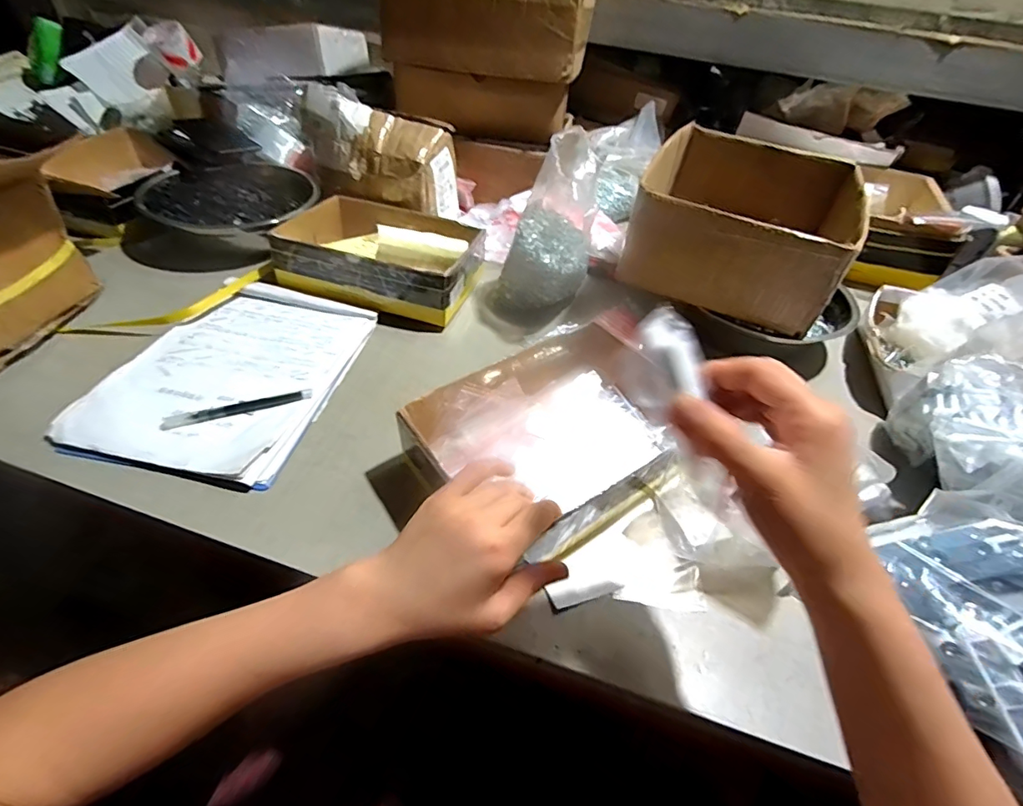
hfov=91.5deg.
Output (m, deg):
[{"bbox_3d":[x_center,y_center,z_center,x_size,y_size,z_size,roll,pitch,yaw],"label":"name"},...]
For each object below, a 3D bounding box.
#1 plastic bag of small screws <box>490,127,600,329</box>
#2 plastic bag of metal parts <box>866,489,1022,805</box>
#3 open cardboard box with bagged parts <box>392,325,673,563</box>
[{"bbox_3d":[0.043,-0.223,0.670,0.127,0.222,0.104,9,44,2],"label":"plastic bag of small screws"},{"bbox_3d":[0.372,0.169,0.383,0.130,0.093,0.178,-16,48,-23],"label":"plastic bag of metal parts"},{"bbox_3d":[0.040,0.029,0.490,0.241,0.065,0.194,-24,51,-28],"label":"open cardboard box with bagged parts"}]

